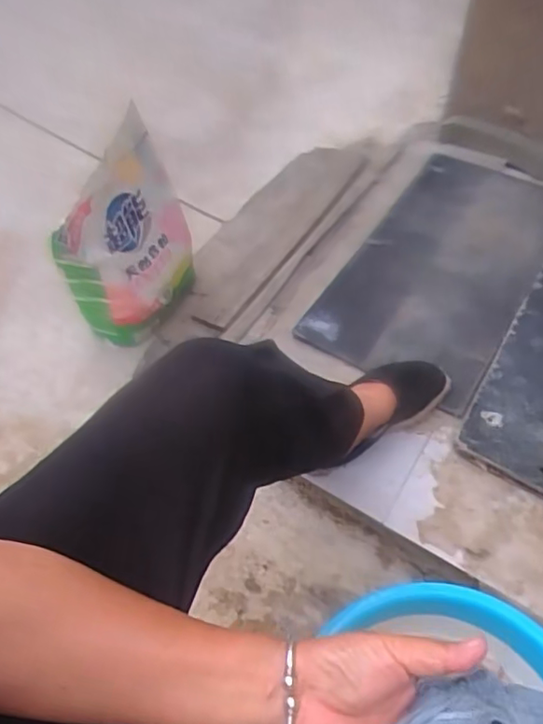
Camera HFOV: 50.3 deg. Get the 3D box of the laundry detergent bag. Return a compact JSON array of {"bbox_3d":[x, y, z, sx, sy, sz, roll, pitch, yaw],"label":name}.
[{"bbox_3d":[-0.233,-0.185,0.904,0.081,0.302,0.209,26,60,18],"label":"laundry detergent bag"}]

